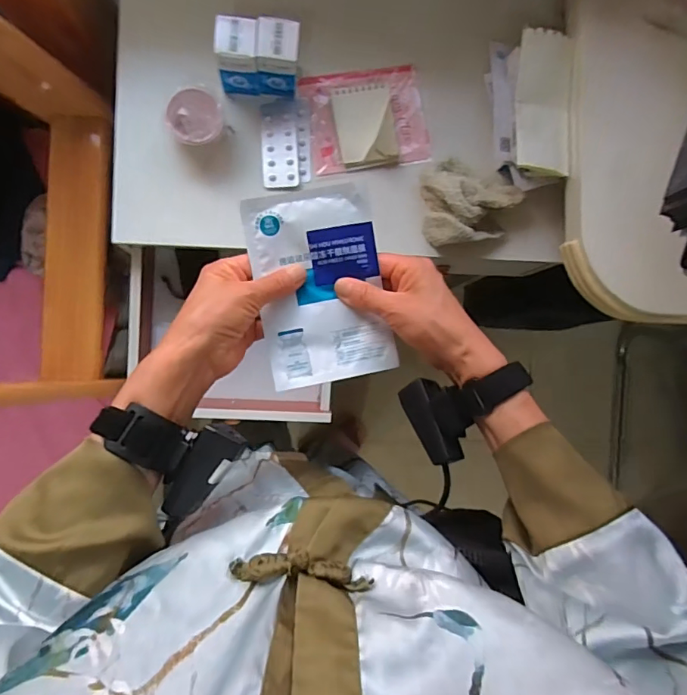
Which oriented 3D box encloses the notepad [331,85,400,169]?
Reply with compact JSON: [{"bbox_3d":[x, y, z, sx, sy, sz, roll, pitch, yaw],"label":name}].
[{"bbox_3d":[0.032,-0.287,0.621,0.077,0.029,0.100,-11,88,-8],"label":"notepad"}]

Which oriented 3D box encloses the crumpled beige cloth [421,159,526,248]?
[{"bbox_3d":[0.168,-0.189,0.629,0.127,0.042,0.105,-4,87,-8],"label":"crumpled beige cloth"}]

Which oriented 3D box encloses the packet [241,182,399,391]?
[{"bbox_3d":[-0.019,-0.051,0.412,0.105,0.013,0.158,-11,94,-5],"label":"packet"}]

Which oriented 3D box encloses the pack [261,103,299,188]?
[{"bbox_3d":[-0.082,-0.260,0.621,0.045,0.004,0.110,-3,87,-8],"label":"pack"}]

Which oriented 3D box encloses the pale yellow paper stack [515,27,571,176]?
[{"bbox_3d":[0.248,-0.301,0.599,0.073,0.034,0.167,2,87,-7],"label":"pale yellow paper stack"}]

